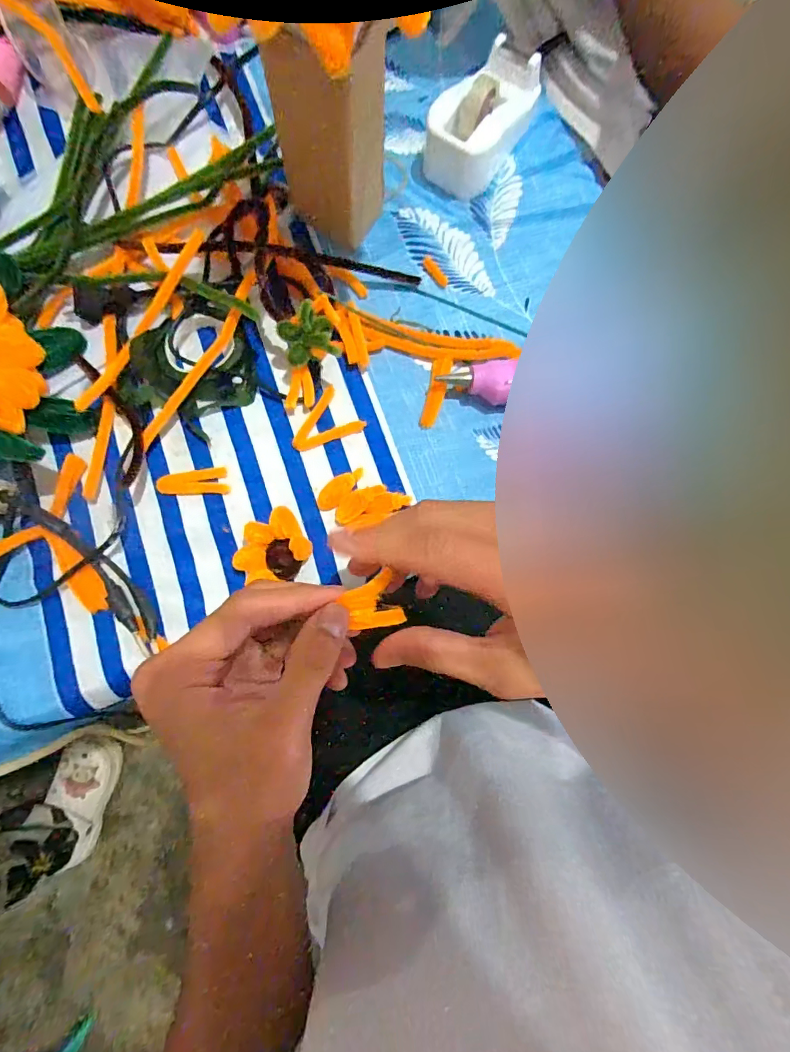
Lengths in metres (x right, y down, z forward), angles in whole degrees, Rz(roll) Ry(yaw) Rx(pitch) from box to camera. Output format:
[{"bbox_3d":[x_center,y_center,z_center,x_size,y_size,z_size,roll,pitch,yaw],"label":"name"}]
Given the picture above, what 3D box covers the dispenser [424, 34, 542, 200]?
[{"bbox_3d":[0.064,-0.304,0.346,0.050,0.047,0.100,35,83,2],"label":"dispenser"}]

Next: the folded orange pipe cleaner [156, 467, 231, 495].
[{"bbox_3d":[-0.141,-0.029,0.323,0.046,0.009,0.018,-10,82,-3],"label":"folded orange pipe cleaner"}]

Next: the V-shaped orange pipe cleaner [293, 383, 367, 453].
[{"bbox_3d":[-0.045,-0.071,0.333,0.039,0.004,0.052,29,82,3],"label":"V-shaped orange pipe cleaner"}]

